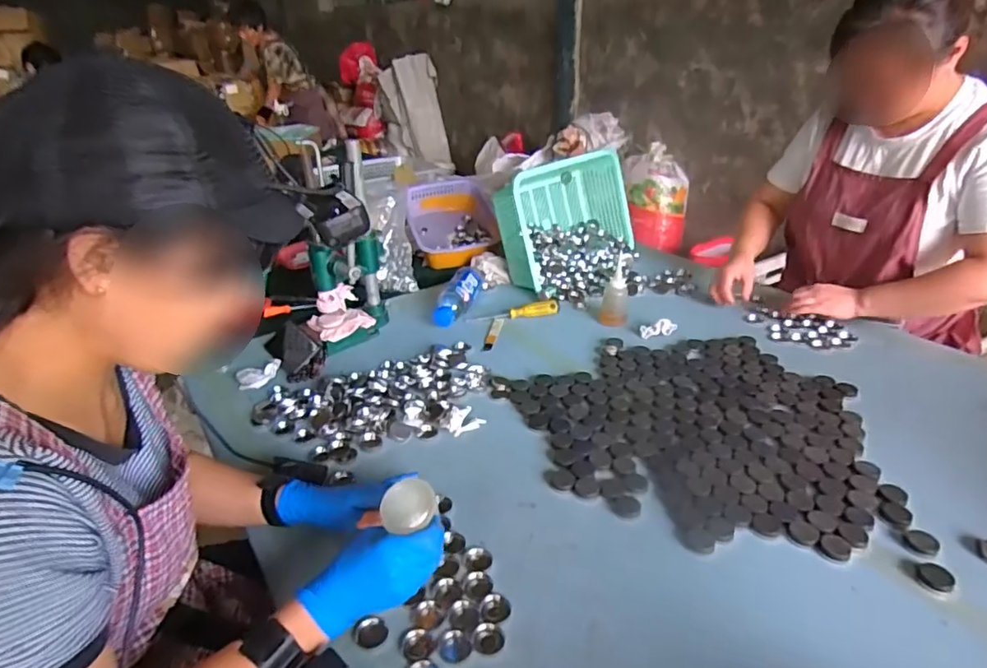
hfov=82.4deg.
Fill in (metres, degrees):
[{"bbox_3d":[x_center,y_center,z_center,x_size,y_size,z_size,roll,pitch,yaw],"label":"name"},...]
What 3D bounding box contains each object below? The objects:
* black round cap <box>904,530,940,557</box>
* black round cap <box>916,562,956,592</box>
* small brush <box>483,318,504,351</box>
[{"bbox_3d":[0.515,0.249,0.677,0.033,0.006,0.035,-1,31,0],"label":"black round cap"},{"bbox_3d":[0.502,0.274,0.640,0.030,0.014,0.032,-1,31,0],"label":"black round cap"},{"bbox_3d":[-0.001,0.001,1.186,0.021,0.011,0.123,7,31,13],"label":"small brush"}]

